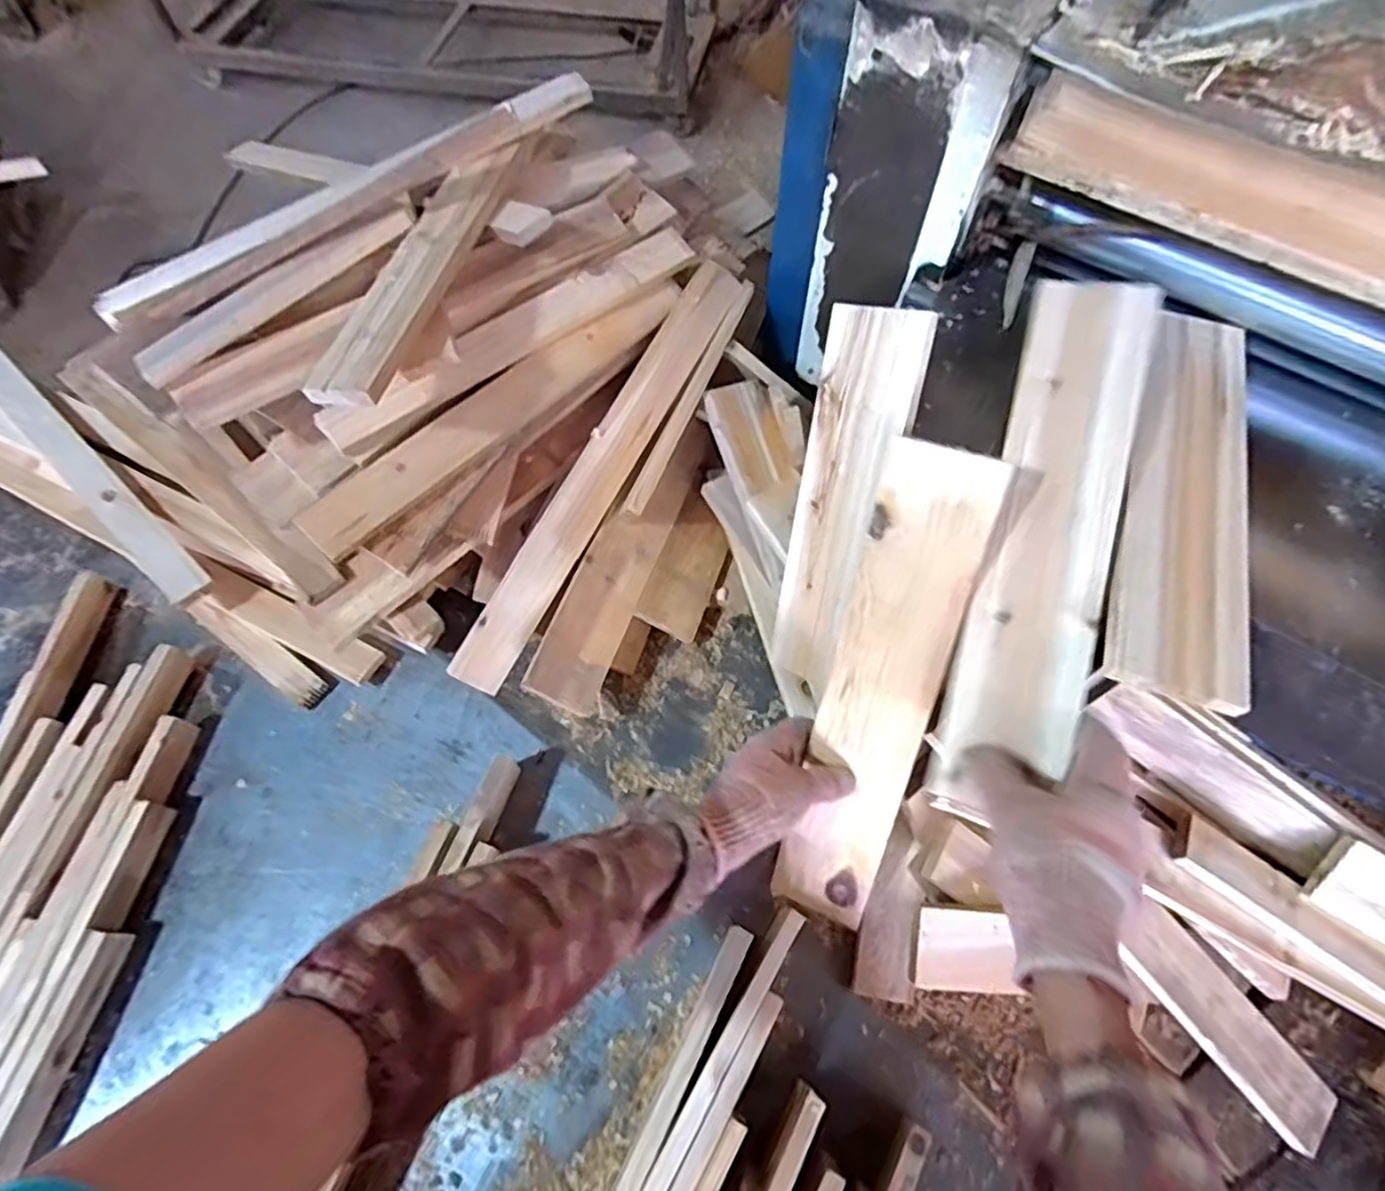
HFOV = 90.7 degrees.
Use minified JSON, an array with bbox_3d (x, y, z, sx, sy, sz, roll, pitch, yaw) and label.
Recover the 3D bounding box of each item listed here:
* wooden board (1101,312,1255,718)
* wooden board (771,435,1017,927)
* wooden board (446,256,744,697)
[{"bbox_3d":[0.355,-0.080,0.485,0.087,0.017,0.335,20,65,11],"label":"wooden board"},{"bbox_3d":[0.141,0.083,0.522,0.078,0.385,0.010,19,21,23],"label":"wooden board"},{"bbox_3d":[-0.087,-0.130,0.688,0.053,0.013,0.494,34,78,-25],"label":"wooden board"}]

